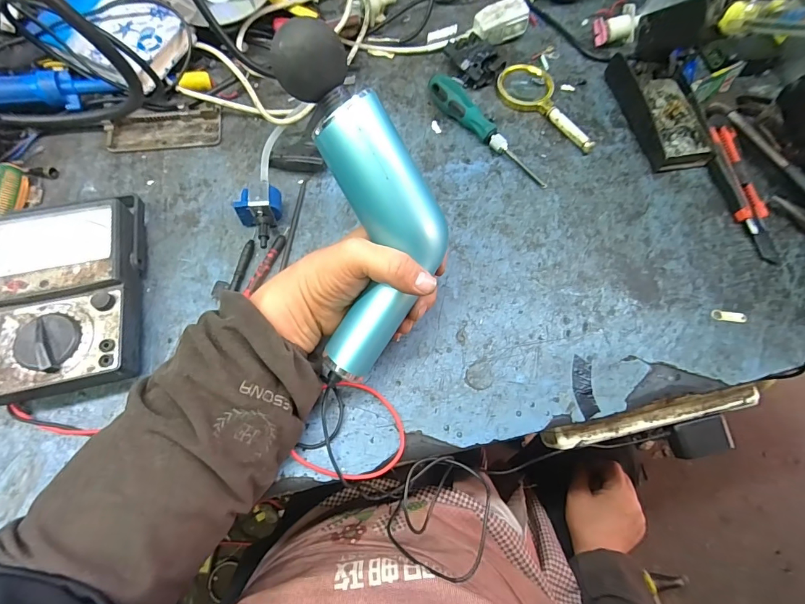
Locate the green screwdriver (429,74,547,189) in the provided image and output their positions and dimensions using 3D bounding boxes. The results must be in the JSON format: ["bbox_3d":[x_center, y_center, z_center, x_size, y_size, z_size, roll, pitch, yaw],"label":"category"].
[{"bbox_3d":[0.095,-0.194,0.450,0.025,0.031,0.174,-41,76,-16],"label":"green screwdriver"}]

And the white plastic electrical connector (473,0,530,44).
[{"bbox_3d":[0.124,-0.360,0.512,0.068,0.041,0.034,-23,71,-11],"label":"white plastic electrical connector"}]

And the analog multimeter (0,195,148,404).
[{"bbox_3d":[-0.297,-0.010,0.351,0.115,0.049,0.182,-12,70,-7],"label":"analog multimeter"}]

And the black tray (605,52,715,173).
[{"bbox_3d":[0.311,-0.233,0.476,0.070,0.030,0.155,-10,69,-6],"label":"black tray"}]

